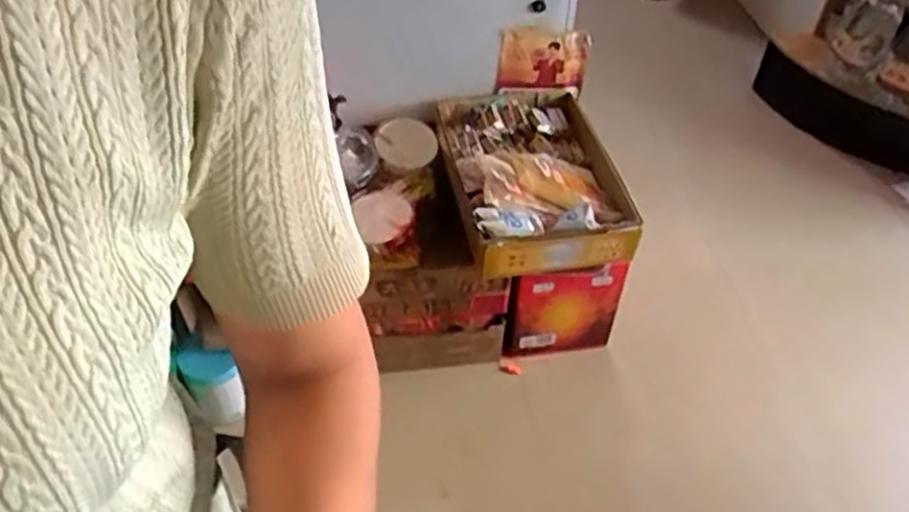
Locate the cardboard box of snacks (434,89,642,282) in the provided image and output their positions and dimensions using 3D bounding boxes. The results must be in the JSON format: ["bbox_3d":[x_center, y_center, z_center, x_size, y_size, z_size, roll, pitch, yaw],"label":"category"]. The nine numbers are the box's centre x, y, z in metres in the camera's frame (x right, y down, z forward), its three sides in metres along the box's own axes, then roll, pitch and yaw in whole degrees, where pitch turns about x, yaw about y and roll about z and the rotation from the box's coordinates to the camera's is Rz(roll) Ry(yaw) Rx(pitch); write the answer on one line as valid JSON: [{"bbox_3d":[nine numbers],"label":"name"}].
[{"bbox_3d":[0.162,-0.163,1.551,0.337,0.110,0.457,-6,45,-8],"label":"cardboard box of snacks"}]

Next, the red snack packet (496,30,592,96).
[{"bbox_3d":[0.195,-0.431,1.650,0.194,0.144,0.045,5,45,3],"label":"red snack packet"}]

